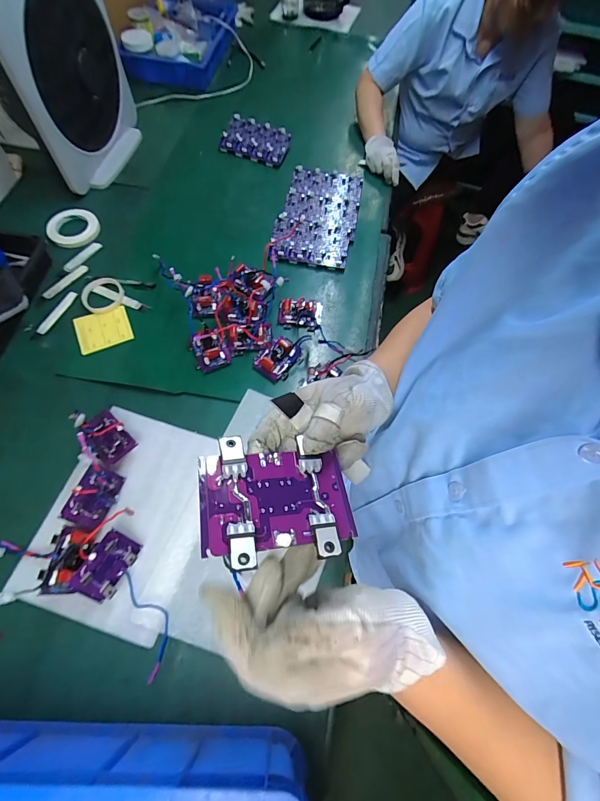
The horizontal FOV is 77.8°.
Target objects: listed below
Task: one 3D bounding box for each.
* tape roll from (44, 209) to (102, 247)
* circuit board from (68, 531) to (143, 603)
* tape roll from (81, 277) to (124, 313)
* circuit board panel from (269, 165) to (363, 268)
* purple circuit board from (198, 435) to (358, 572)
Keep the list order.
[{"bbox_3d":[-0.561,-0.429,0.918,0.119,0.021,0.112,-30,70,-16],"label":"tape roll"},{"bbox_3d":[-0.304,0.260,0.586,0.063,0.018,0.096,39,66,-18],"label":"circuit board"},{"bbox_3d":[-0.443,-0.237,0.832,0.092,0.012,0.094,1,65,-3],"label":"tape roll"},{"bbox_3d":[0.050,-0.489,0.982,0.199,0.038,0.335,10,65,1],"label":"circuit board panel"},{"bbox_3d":[-0.014,0.062,0.240,0.096,0.009,0.079,-1,55,-17],"label":"purple circuit board"}]

